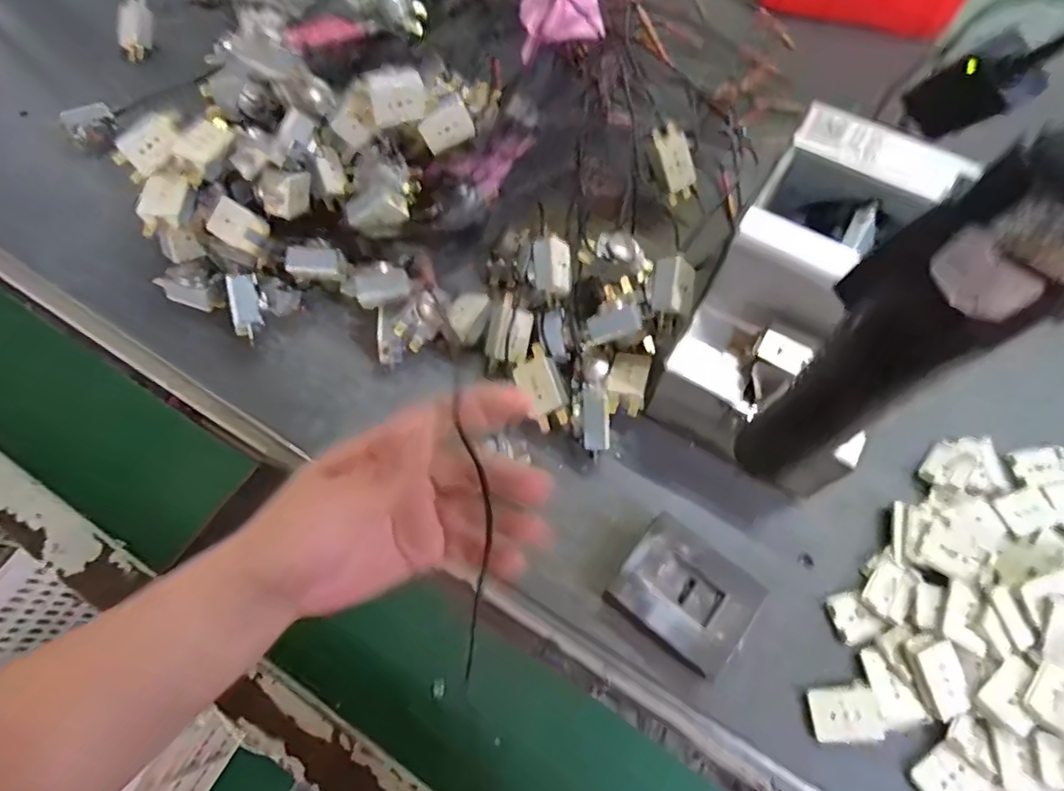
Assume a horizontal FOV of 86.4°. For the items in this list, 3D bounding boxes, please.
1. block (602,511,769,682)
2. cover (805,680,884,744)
[{"bbox_3d":[0.096,0.125,0.361,0.079,0.026,0.068,35,72,14],"label":"block"},{"bbox_3d":[0.187,0.189,0.337,0.039,0.006,0.028,-4,67,-1],"label":"cover"}]

